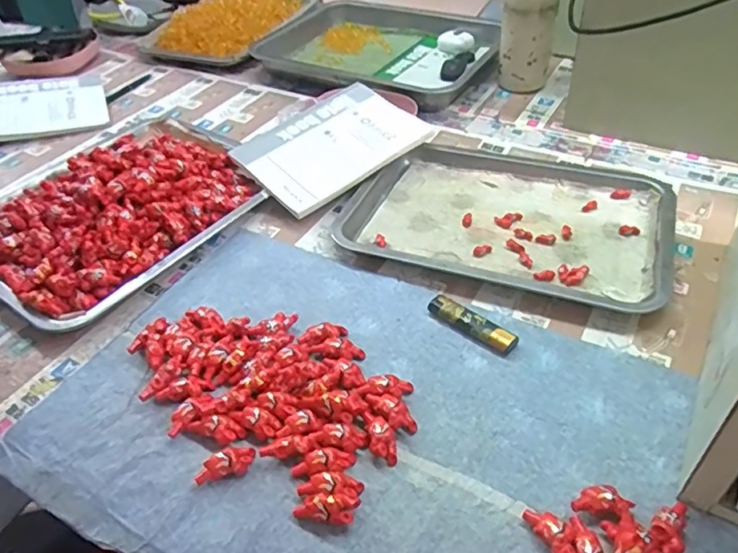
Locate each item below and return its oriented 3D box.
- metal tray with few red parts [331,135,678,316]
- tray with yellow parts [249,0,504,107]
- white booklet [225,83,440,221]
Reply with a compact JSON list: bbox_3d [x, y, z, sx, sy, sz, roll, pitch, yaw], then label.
[{"bbox_3d":[0.149,-0.075,0.601,0.307,0.023,0.250,13,47,20],"label":"metal tray with few red parts"},{"bbox_3d":[0.031,-0.375,0.912,0.377,0.036,0.281,21,50,26],"label":"tray with yellow parts"},{"bbox_3d":[-0.045,-0.157,0.669,0.198,0.010,0.140,-36,64,-23],"label":"white booklet"}]

